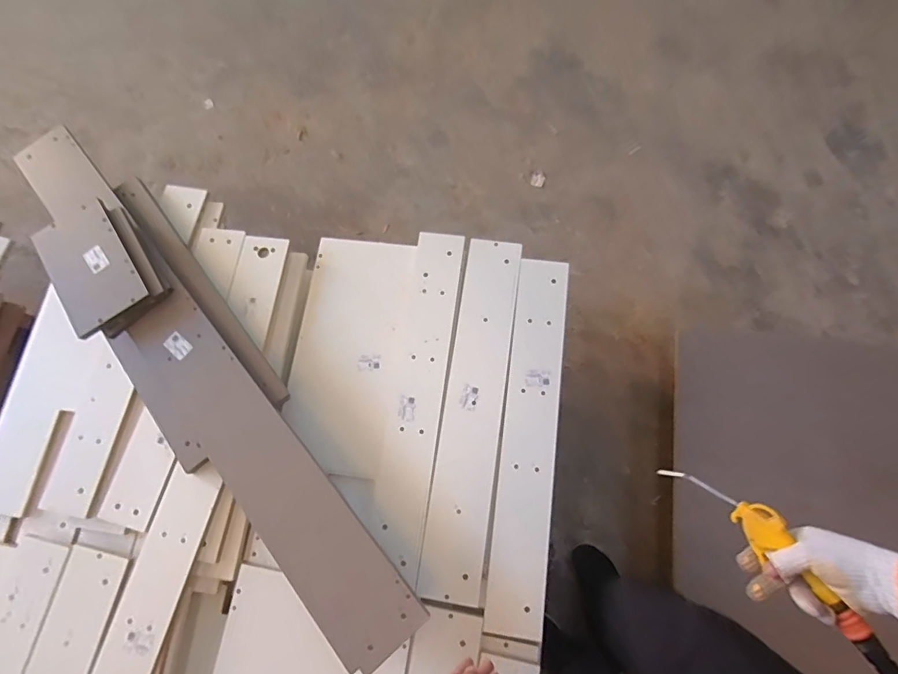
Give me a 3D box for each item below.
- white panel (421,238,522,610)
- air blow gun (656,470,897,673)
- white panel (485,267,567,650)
[{"bbox_3d":[0.060,0.155,1.000,0.121,0.017,0.797,8,77,5],"label":"white panel"},{"bbox_3d":[0.414,0.277,0.554,0.047,0.070,0.303,-31,60,-12],"label":"air blow gun"},{"bbox_3d":[0.185,0.209,0.987,0.110,0.016,0.808,7,76,4],"label":"white panel"}]

